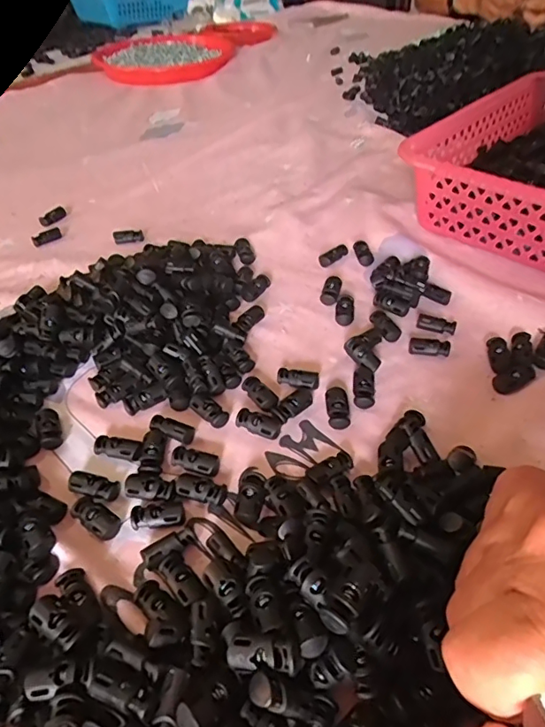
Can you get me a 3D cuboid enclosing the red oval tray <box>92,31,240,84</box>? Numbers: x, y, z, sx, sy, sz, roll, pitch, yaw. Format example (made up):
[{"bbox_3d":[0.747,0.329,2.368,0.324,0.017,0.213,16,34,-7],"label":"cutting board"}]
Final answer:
[{"bbox_3d":[-0.191,-0.561,0.921,0.251,0.027,0.248,-10,45,-8],"label":"red oval tray"}]

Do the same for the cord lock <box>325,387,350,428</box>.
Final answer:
[{"bbox_3d":[0.041,0.028,0.319,0.014,0.008,0.029,-1,45,1],"label":"cord lock"}]

